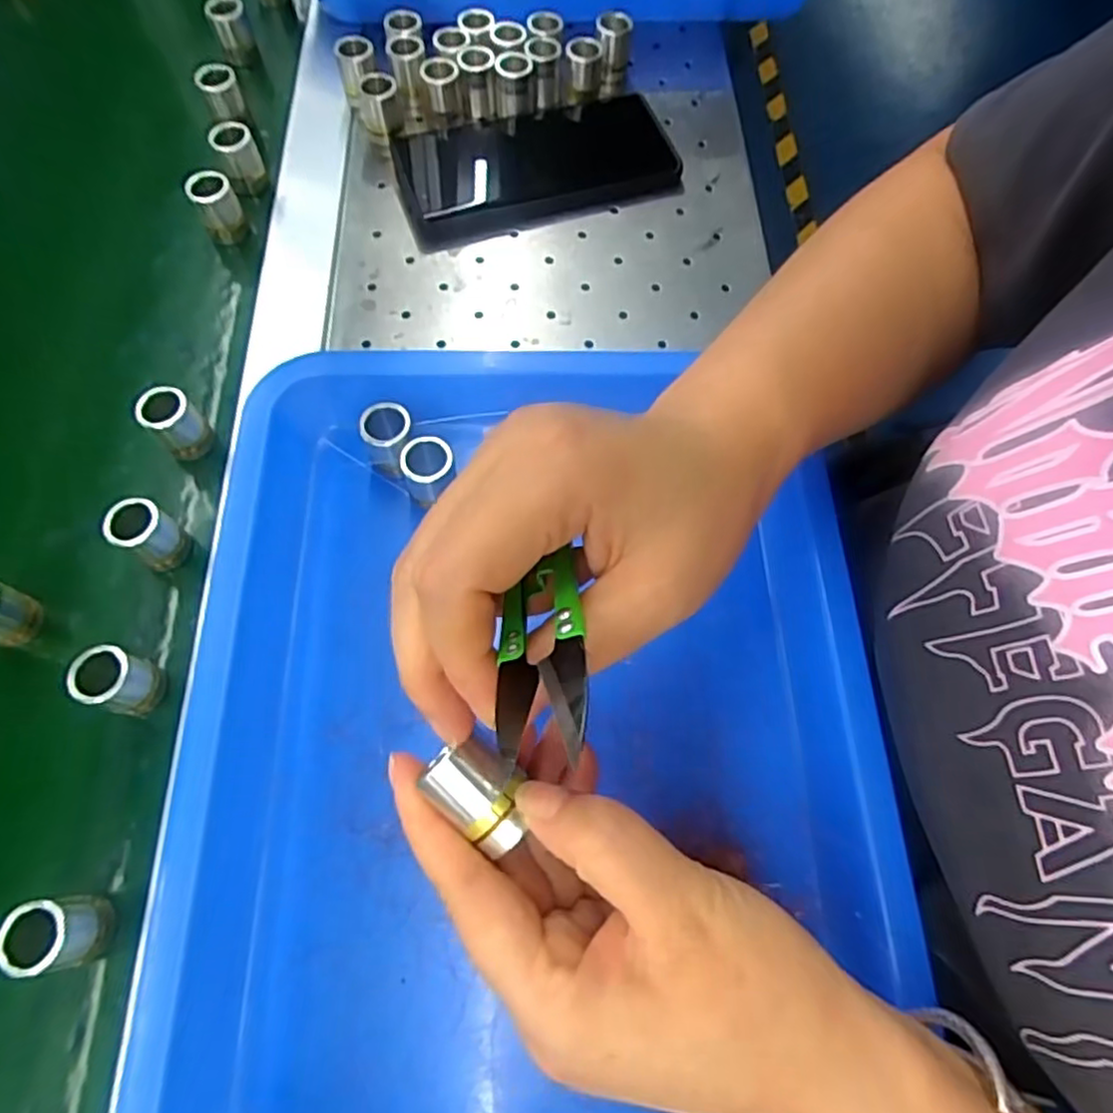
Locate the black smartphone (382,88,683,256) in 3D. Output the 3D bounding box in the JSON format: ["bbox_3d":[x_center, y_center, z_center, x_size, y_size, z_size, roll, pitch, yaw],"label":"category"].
[{"bbox_3d":[-0.013,-0.239,0.413,0.163,0.015,0.084,-16,68,-8],"label":"black smartphone"}]

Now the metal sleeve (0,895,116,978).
[{"bbox_3d":[-0.176,0.133,0.243,0.021,0.037,0.022,-2,67,-2],"label":"metal sleeve"}]

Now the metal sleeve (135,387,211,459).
[{"bbox_3d":[-0.181,-0.064,0.325,0.020,0.031,0.022,0,67,-1],"label":"metal sleeve"}]

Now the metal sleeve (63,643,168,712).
[{"bbox_3d":[-0.177,0.052,0.280,0.020,0.039,0.022,18,68,6],"label":"metal sleeve"}]

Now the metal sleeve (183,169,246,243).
[{"bbox_3d":[-0.191,-0.197,0.386,0.023,0.033,0.020,-32,71,-14],"label":"metal sleeve"}]

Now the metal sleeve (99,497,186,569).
[{"bbox_3d":[-0.181,-0.009,0.303,0.020,0.032,0.021,0,67,-1],"label":"metal sleeve"}]

